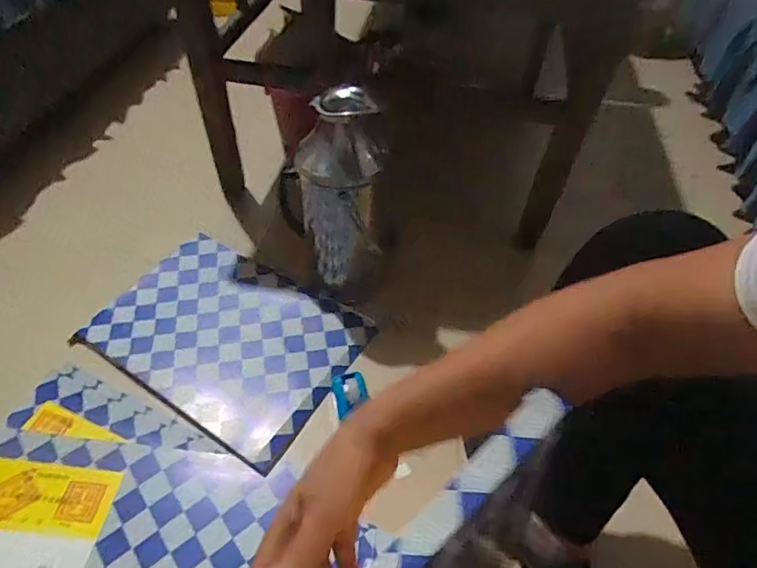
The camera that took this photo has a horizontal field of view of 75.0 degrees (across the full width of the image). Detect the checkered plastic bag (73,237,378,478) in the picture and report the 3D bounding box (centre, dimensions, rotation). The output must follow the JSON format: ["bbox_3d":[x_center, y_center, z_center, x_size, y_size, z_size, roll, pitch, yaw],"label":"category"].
[{"bbox_3d":[-0.264,0.082,0.876,0.429,0.032,0.307,28,52,19],"label":"checkered plastic bag"}]

